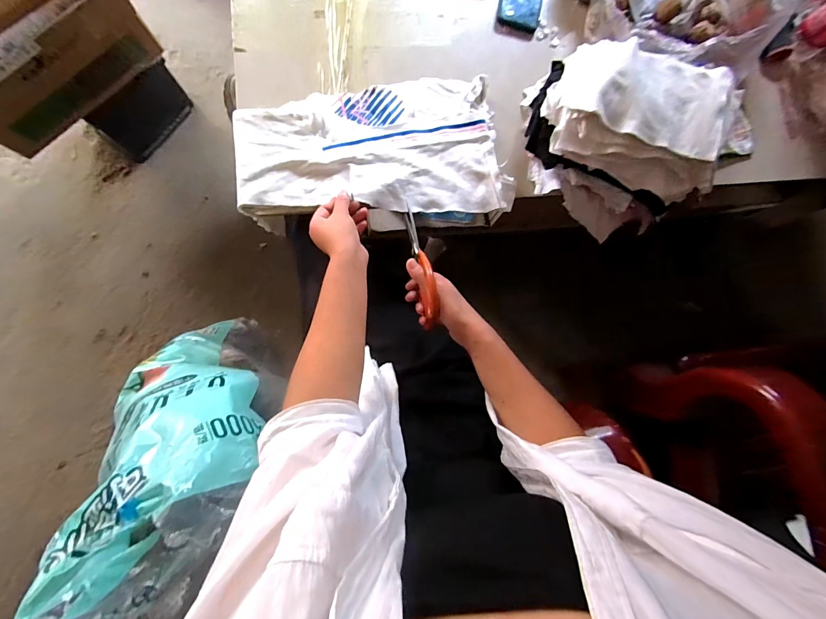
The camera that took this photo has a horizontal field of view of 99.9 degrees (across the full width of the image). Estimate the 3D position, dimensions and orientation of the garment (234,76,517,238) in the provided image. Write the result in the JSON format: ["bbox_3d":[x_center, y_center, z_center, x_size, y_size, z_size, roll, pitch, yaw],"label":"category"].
[{"bbox_3d":[-0.066,-0.252,0.550,0.406,0.026,0.217,-6,84,-6],"label":"garment"}]

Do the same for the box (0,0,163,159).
[{"bbox_3d":[-0.758,-0.532,0.704,0.200,0.163,0.424,38,81,0],"label":"box"}]

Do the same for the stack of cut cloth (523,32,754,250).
[{"bbox_3d":[0.318,-0.255,0.519,0.282,0.132,0.205,17,82,-3],"label":"stack of cut cloth"}]

